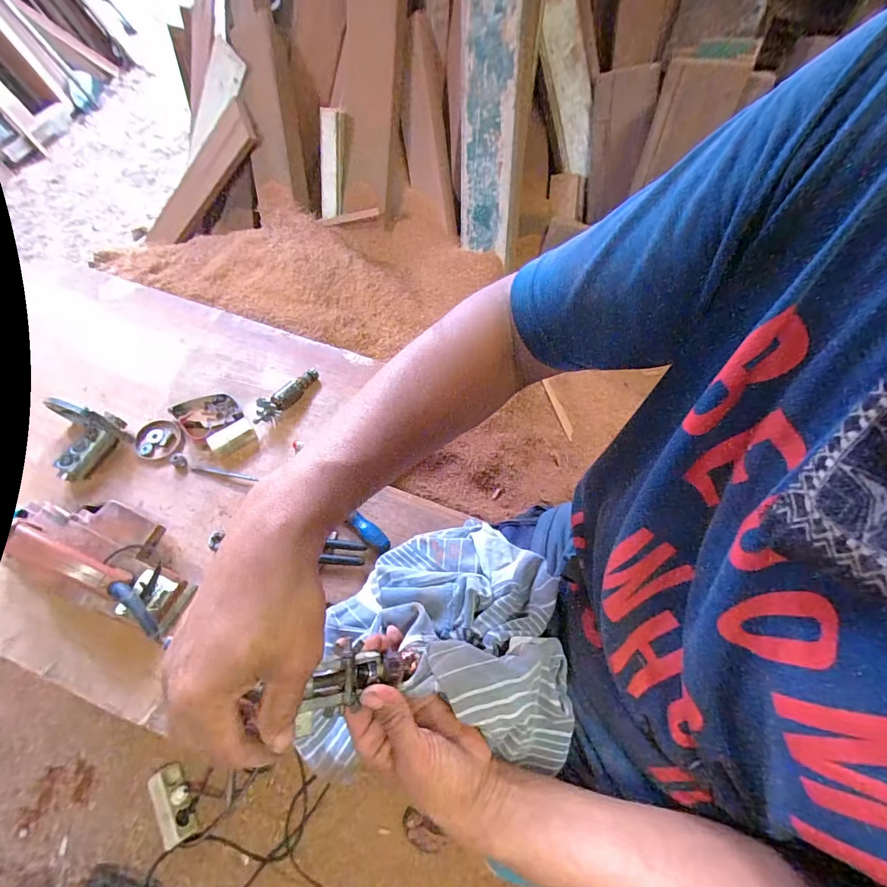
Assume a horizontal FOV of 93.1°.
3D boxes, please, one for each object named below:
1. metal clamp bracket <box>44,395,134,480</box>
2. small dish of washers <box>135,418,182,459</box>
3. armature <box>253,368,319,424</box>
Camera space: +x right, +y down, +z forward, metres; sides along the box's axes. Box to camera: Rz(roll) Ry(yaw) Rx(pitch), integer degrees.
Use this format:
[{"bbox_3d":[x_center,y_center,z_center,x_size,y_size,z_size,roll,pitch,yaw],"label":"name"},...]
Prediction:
[{"bbox_3d":[-0.588,-0.012,0.662,0.150,0.046,0.113,23,66,10],"label":"metal clamp bracket"},{"bbox_3d":[-0.472,-0.010,0.699,0.071,0.013,0.081,-18,65,-10],"label":"small dish of washers"},{"bbox_3d":[-0.271,-0.084,0.726,0.036,0.032,0.137,33,68,14],"label":"armature"}]

